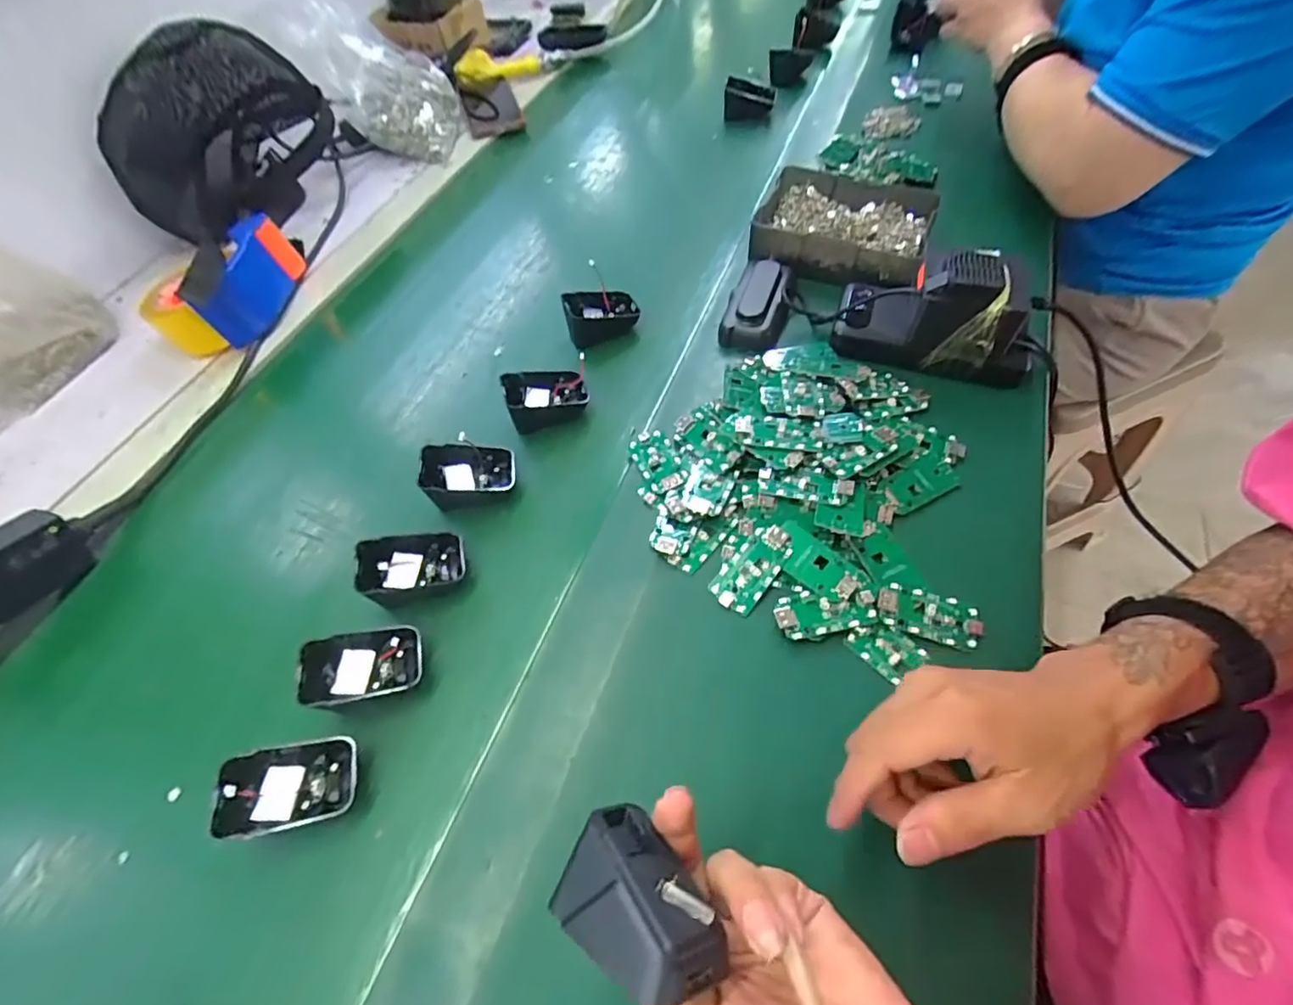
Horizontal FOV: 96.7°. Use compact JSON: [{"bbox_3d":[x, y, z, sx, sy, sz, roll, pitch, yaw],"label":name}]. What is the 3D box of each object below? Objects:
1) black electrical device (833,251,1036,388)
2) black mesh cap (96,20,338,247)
[{"bbox_3d":[0.240,-0.161,0.468,0.153,0.076,0.072,15,59,15],"label":"black electrical device"},{"bbox_3d":[-0.501,-0.441,0.685,0.215,0.163,0.150,-14,56,-3],"label":"black mesh cap"}]

